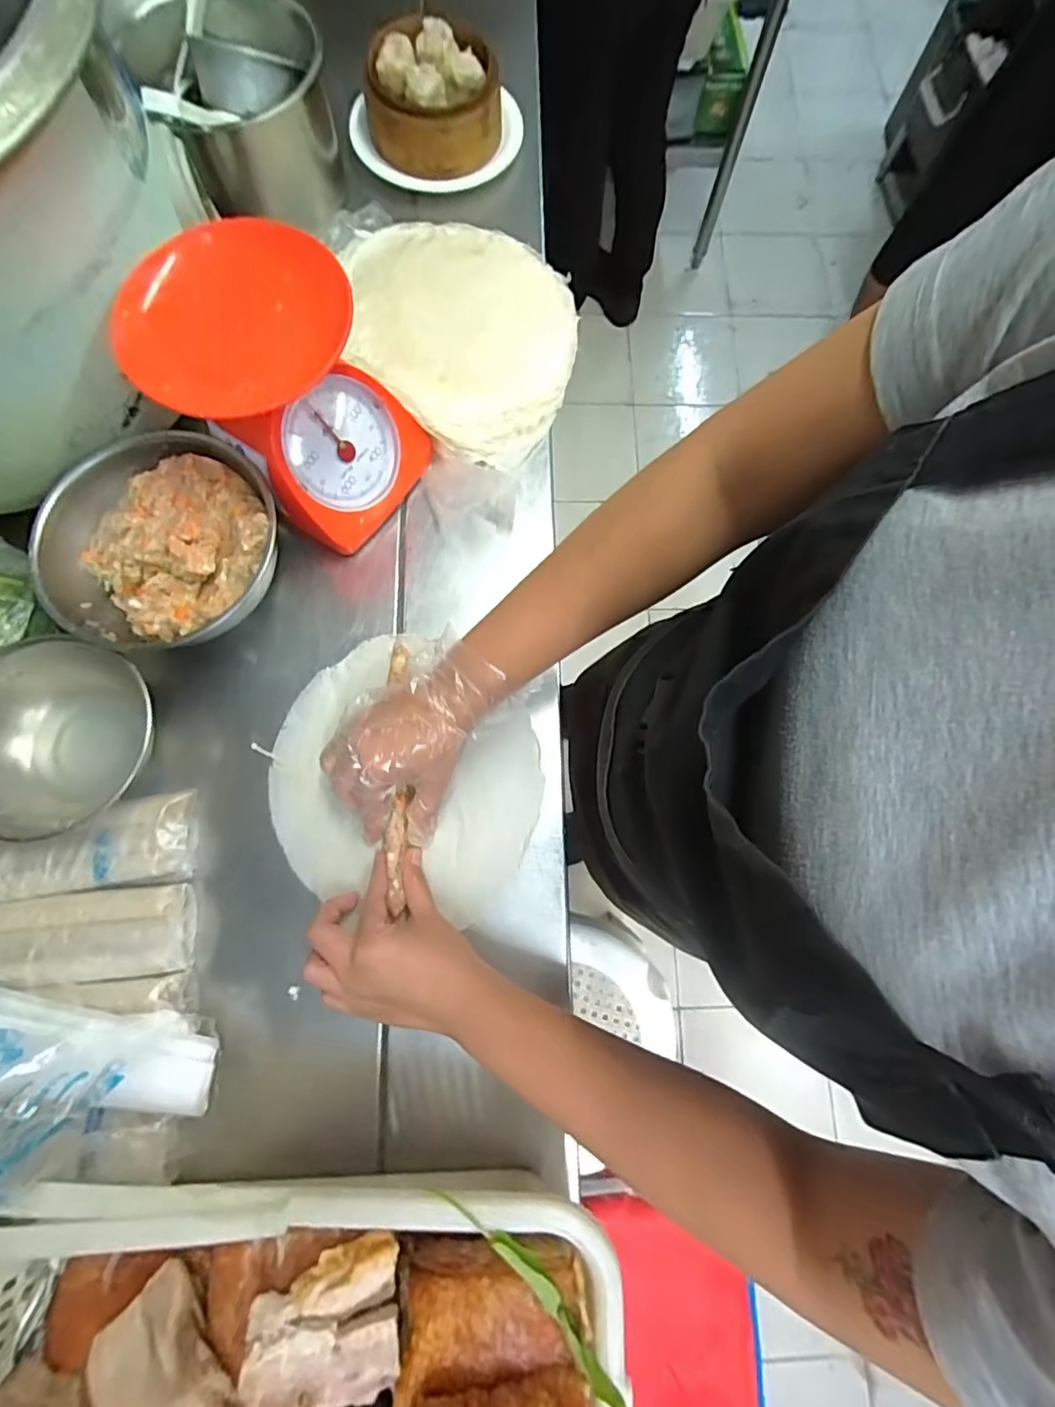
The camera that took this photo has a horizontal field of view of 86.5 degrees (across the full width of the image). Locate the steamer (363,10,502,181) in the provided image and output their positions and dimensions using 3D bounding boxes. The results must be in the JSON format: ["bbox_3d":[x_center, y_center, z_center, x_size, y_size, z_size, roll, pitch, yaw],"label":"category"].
[{"bbox_3d":[-0.102,-0.657,0.608,0.139,0.075,0.113,6,76,0],"label":"steamer"}]

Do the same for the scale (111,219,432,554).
[{"bbox_3d":[-0.200,-0.253,0.468,0.159,0.146,0.184,-43,81,-10],"label":"scale"}]

